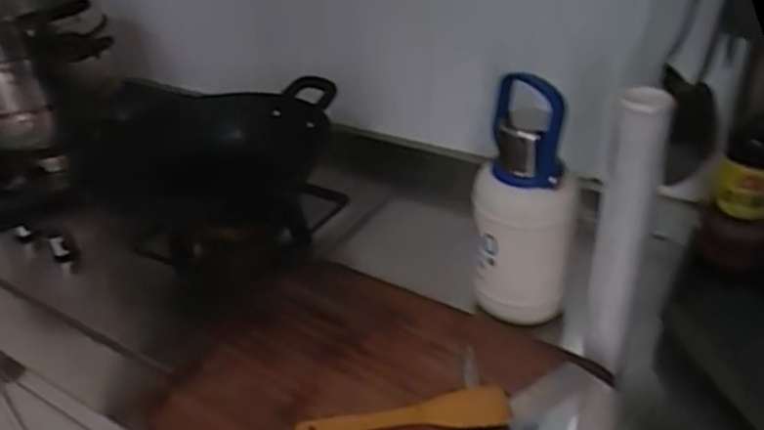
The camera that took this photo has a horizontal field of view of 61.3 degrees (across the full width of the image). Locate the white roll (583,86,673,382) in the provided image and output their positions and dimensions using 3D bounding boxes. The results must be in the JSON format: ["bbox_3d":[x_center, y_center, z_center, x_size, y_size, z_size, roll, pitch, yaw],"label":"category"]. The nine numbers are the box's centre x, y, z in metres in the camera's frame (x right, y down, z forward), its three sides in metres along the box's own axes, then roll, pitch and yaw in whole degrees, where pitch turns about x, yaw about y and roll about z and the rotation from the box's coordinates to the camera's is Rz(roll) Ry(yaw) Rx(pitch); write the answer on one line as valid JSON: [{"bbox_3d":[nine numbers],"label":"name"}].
[{"bbox_3d":[0.220,0.024,0.595,0.046,0.287,0.048,11,36,21],"label":"white roll"}]

